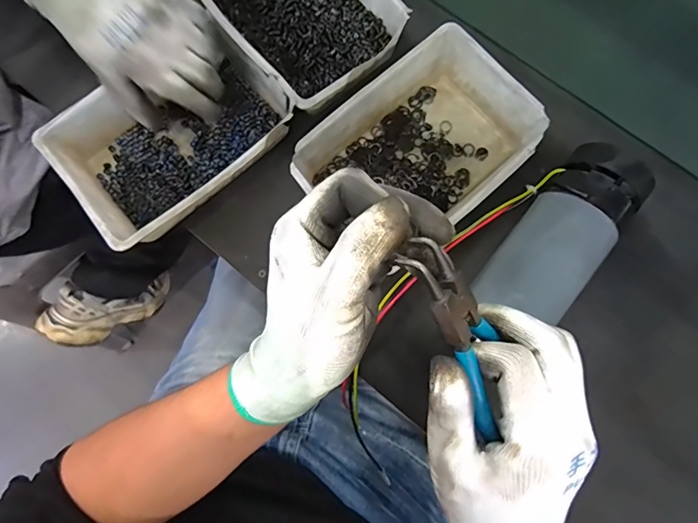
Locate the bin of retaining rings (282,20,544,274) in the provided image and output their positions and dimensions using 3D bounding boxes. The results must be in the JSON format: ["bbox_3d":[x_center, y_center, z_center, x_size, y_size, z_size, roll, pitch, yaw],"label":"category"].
[{"bbox_3d":[0.065,-0.100,0.406,0.200,0.051,0.144,-41,80,-5],"label":"bin of retaining rings"}]

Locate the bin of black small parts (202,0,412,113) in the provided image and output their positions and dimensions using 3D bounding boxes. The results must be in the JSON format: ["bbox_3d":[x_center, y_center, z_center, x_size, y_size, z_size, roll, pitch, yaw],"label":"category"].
[{"bbox_3d":[-0.051,-0.251,0.445,0.146,0.061,0.210,-41,80,-5],"label":"bin of black small parts"}]

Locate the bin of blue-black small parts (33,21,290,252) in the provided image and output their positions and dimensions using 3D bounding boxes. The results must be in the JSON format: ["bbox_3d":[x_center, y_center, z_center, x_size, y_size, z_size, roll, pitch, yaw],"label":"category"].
[{"bbox_3d":[-0.163,-0.116,0.419,0.199,0.051,0.143,-39,80,-8],"label":"bin of blue-black small parts"}]

